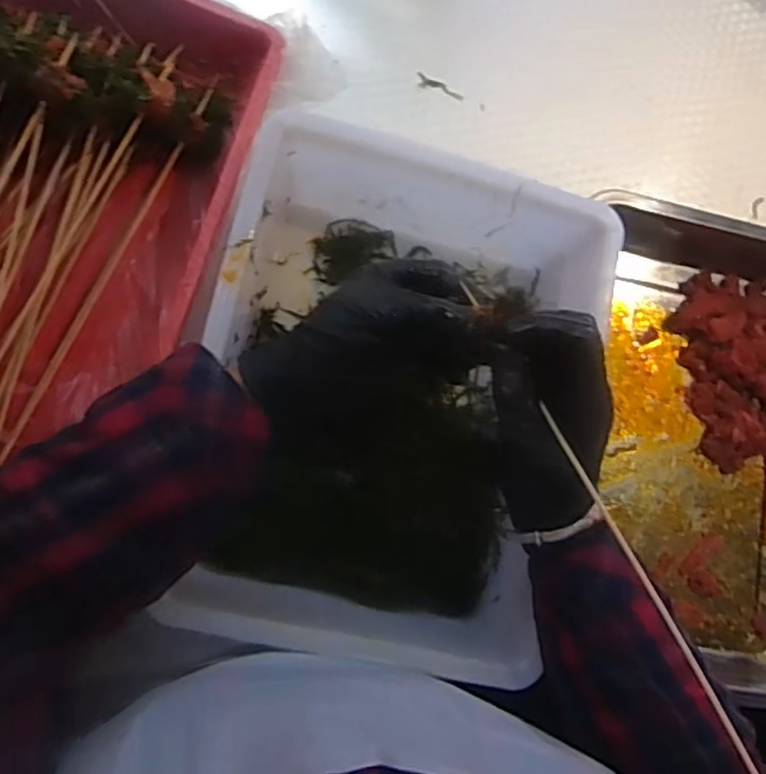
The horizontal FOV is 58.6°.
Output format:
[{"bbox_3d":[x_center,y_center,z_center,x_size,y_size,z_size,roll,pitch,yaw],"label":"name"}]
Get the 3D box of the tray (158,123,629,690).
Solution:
[{"bbox_3d":[0.000,0.007,0.465,0.237,0.103,0.315,15,83,-7],"label":"tray"}]

